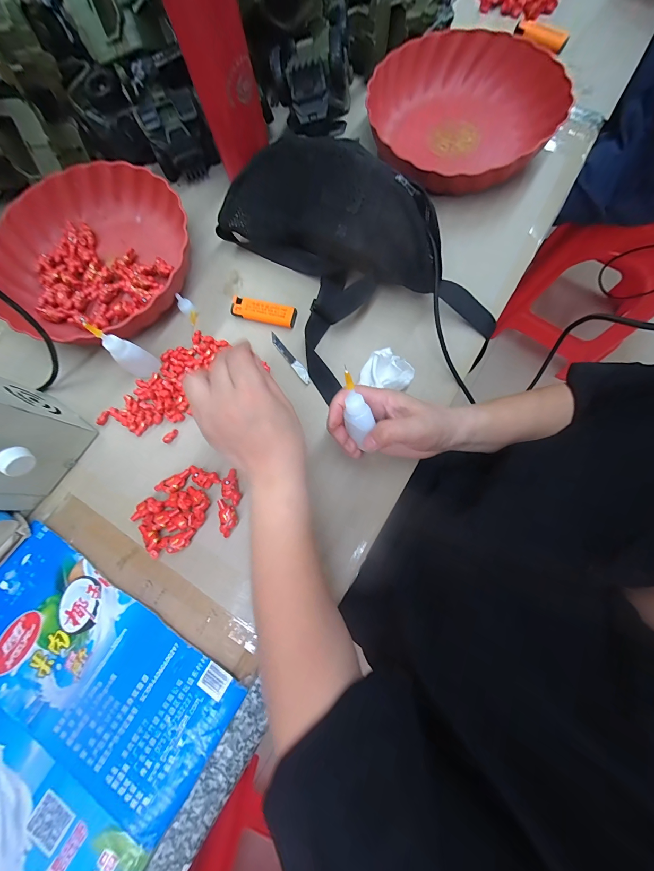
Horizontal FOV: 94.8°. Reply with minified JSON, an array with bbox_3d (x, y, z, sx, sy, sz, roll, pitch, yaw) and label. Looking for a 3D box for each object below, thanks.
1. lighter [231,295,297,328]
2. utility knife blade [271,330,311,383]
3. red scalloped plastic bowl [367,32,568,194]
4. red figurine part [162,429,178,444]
[{"bbox_3d":[-0.078,-0.152,0.366,0.080,0.014,0.022,15,78,7],"label":"lighter"},{"bbox_3d":[-0.044,-0.094,0.360,0.012,0.004,0.080,-40,74,8],"label":"utility knife blade"},{"bbox_3d":[0.171,-0.422,0.397,0.239,0.048,0.243,38,82,11],"label":"red scalloped plastic bowl"},{"bbox_3d":[-0.179,0.001,0.344,0.009,0.008,0.019,37,82,11],"label":"red figurine part"}]

